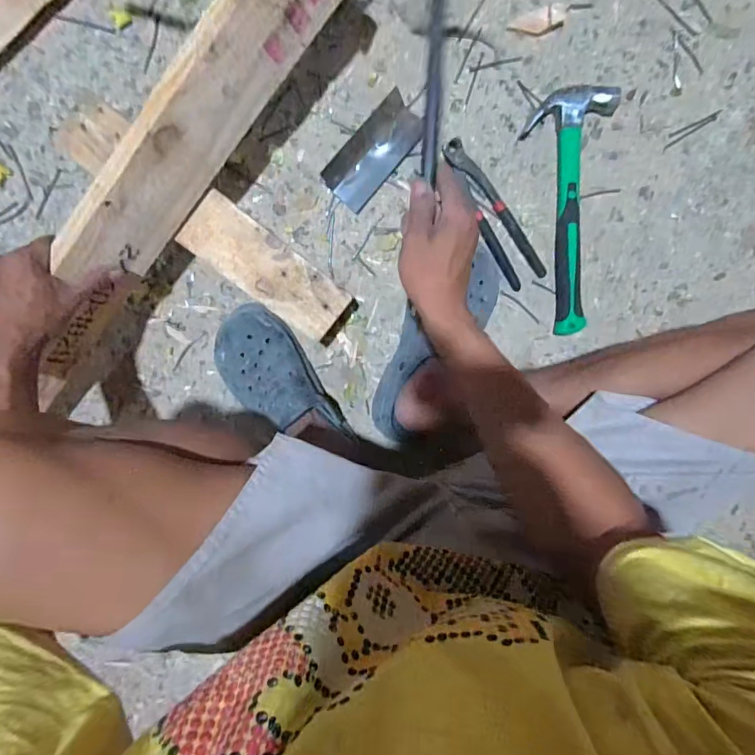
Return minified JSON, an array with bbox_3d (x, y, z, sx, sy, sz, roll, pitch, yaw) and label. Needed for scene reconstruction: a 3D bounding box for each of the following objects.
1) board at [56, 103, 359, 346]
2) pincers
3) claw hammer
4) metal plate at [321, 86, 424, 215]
[{"bbox_3d":[-0.203,-0.186,0.584,0.394,0.024,0.076,37,99,-6],"label":"board"},{"bbox_3d":[0.155,-0.223,0.651,0.048,0.018,0.219,-35,99,4],"label":"pincers"},{"bbox_3d":[0.253,-0.224,0.654,0.120,0.032,0.325,4,99,-3],"label":"claw hammer"},{"bbox_3d":[-0.005,-0.302,0.635,0.069,0.013,0.147,38,100,-29],"label":"metal plate"}]

